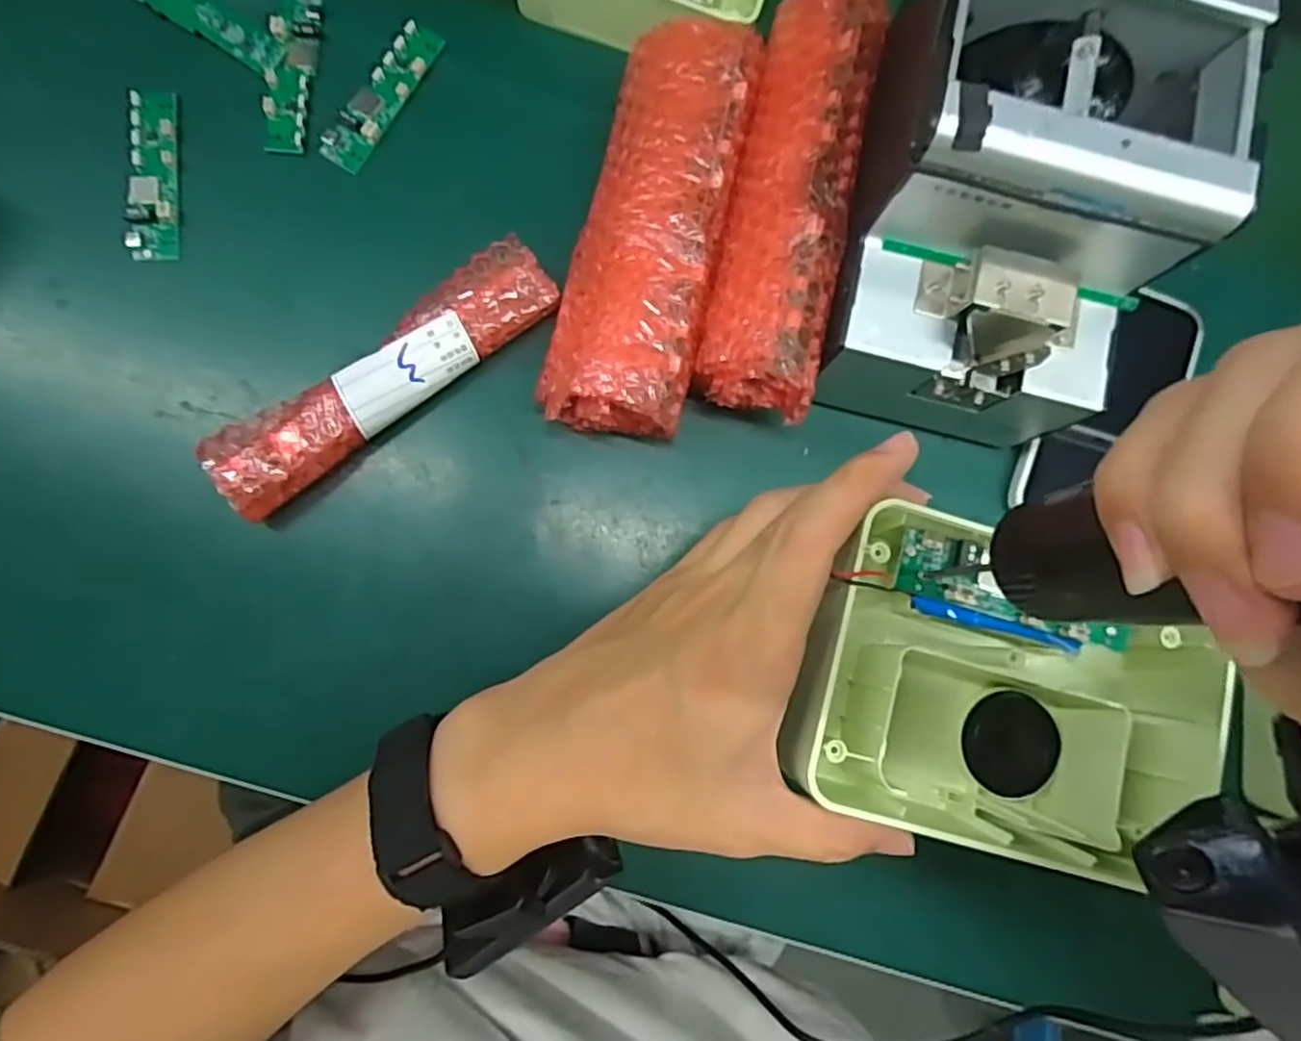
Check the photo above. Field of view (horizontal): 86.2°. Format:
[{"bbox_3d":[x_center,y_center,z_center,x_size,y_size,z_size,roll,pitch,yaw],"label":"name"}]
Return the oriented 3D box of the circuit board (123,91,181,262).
[{"bbox_3d":[-0.263,-0.183,0.366,0.024,0.007,0.090,-2,82,-5],"label":"circuit board"}]

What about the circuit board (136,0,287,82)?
[{"bbox_3d":[-0.240,-0.271,0.374,0.091,0.007,0.026,35,80,1],"label":"circuit board"}]

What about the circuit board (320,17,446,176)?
[{"bbox_3d":[-0.148,-0.235,0.380,0.023,0.005,0.091,30,80,0],"label":"circuit board"}]

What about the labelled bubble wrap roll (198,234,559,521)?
[{"bbox_3d":[-0.134,-0.074,0.361,0.189,0.032,0.041,-38,86,-9],"label":"labelled bubble wrap roll"}]

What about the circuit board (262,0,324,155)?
[{"bbox_3d":[-0.196,-0.244,0.379,0.024,0.008,0.092,4,81,-4],"label":"circuit board"}]

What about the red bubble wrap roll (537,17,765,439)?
[{"bbox_3d":[-0.001,-0.145,0.361,0.070,0.074,0.200,12,81,-3],"label":"red bubble wrap roll"}]

